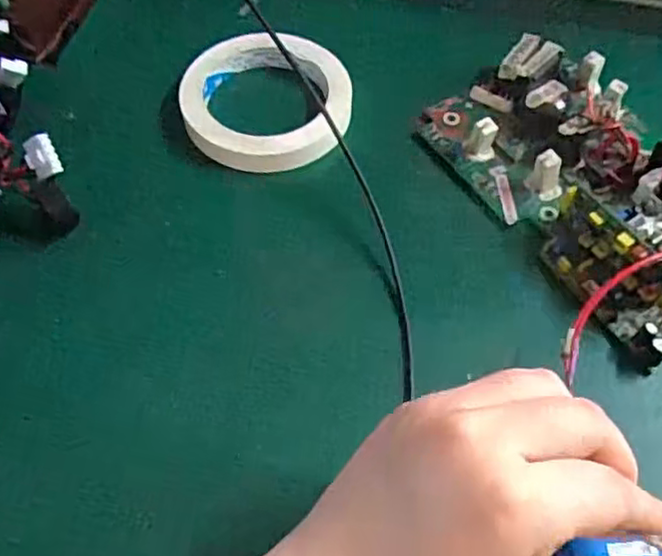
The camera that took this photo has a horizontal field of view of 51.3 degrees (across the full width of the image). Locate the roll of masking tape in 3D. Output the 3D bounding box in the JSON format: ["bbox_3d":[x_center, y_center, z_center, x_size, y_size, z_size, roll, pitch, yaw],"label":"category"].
[{"bbox_3d":[-0.039,-0.117,0.432,0.101,0.022,0.108,1,57,1],"label":"roll of masking tape"}]

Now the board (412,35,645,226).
[{"bbox_3d":[0.128,-0.091,0.401,0.119,0.029,0.115,-29,64,-17],"label":"board"}]

